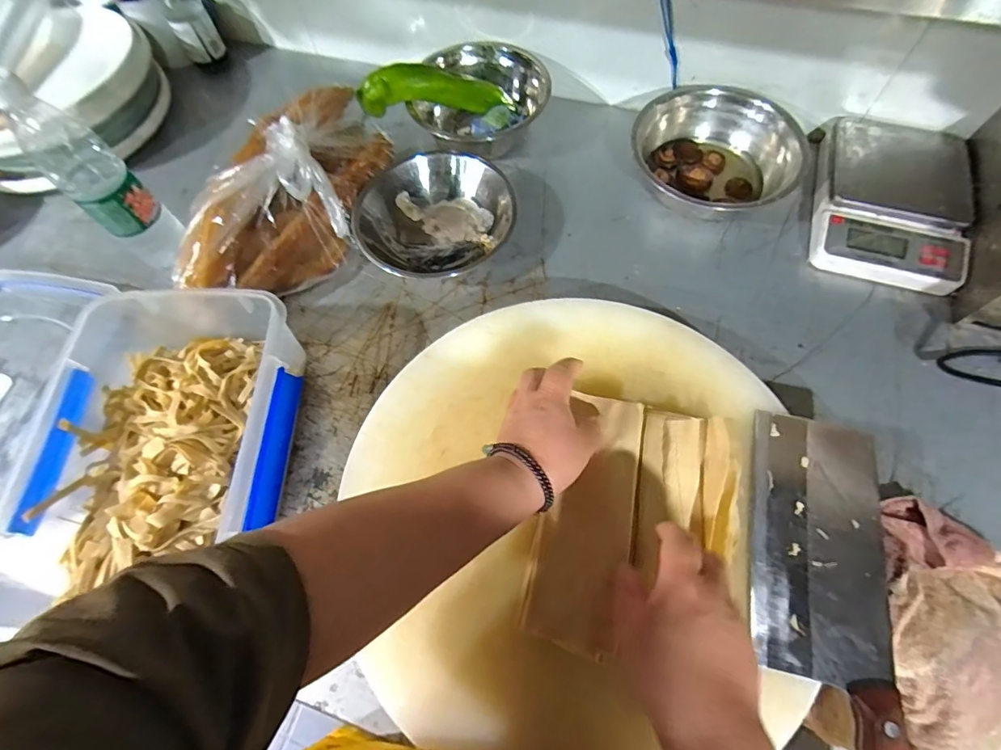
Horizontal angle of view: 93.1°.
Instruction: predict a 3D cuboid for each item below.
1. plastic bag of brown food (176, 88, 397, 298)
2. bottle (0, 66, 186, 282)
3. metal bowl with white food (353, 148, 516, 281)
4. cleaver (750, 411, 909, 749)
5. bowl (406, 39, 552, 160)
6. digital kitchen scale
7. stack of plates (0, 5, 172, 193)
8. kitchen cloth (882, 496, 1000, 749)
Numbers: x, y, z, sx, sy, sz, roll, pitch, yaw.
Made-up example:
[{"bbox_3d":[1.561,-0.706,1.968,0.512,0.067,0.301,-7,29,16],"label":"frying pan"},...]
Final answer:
[{"bbox_3d":[-0.248,-0.215,0.558,0.159,0.137,0.295,14,66,8],"label":"plastic bag of brown food"},{"bbox_3d":[-0.428,-0.205,0.509,0.055,0.240,0.063,33,70,16],"label":"bottle"},{"bbox_3d":[-0.082,-0.196,0.573,0.184,0.071,0.149,-18,66,-6],"label":"metal bowl with white food"},{"bbox_3d":[0.248,0.184,0.364,0.097,0.017,0.312,11,66,7],"label":"cleaver"},{"bbox_3d":[-0.021,-0.376,0.649,0.165,0.092,0.165,-1,65,2],"label":"bowl"},{"bbox_3d":[0.464,-0.209,0.569,0.156,0.051,0.218,17,67,10],"label":"digital kitchen scale"},{"bbox_3d":[-0.629,-0.385,0.655,0.306,0.110,0.273,-35,69,-14],"label":"stack of plates"},{"bbox_3d":[0.366,0.211,0.380,0.113,0.046,0.211,20,67,11],"label":"kitchen cloth"}]

